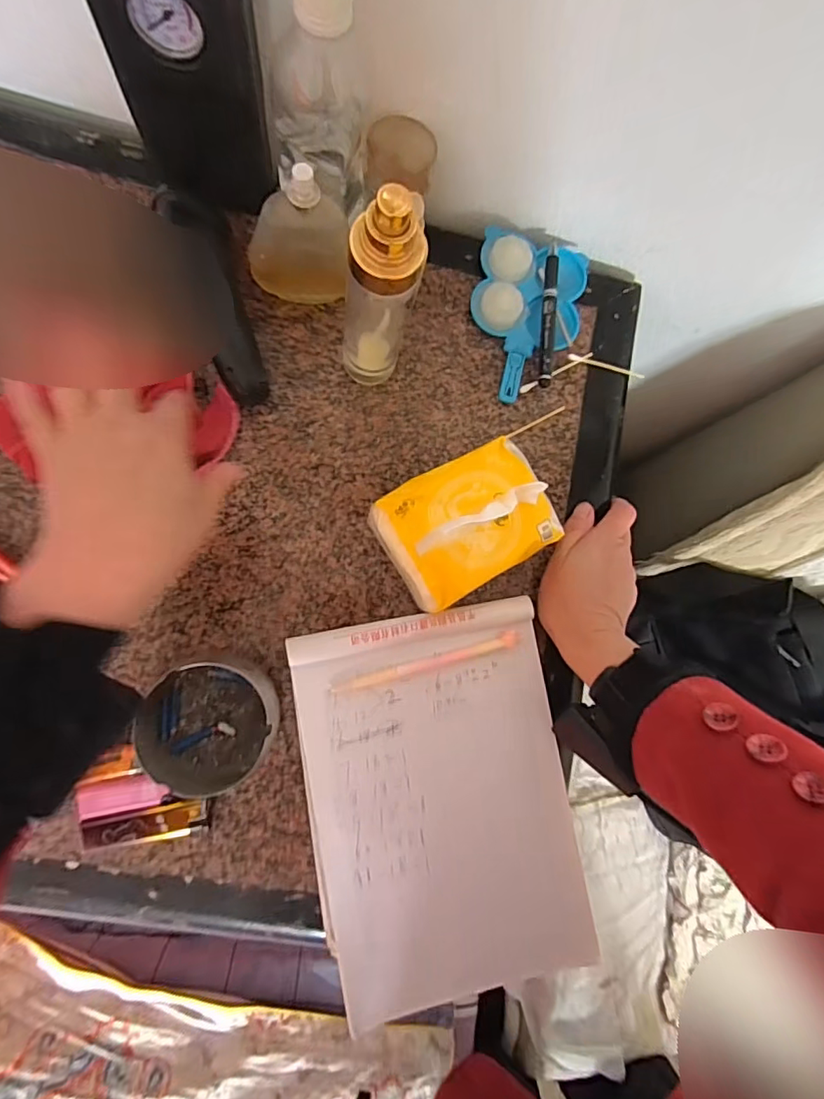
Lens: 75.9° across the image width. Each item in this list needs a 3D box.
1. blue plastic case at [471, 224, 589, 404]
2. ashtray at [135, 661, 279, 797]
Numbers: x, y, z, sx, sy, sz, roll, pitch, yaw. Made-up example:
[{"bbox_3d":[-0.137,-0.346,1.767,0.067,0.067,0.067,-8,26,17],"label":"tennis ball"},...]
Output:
[{"bbox_3d":[0.097,-0.199,0.449,0.092,0.016,0.146,12,83,-7],"label":"blue plastic case"},{"bbox_3d":[-0.139,0.120,0.365,0.089,0.042,0.079,43,80,-2],"label":"ashtray"}]

